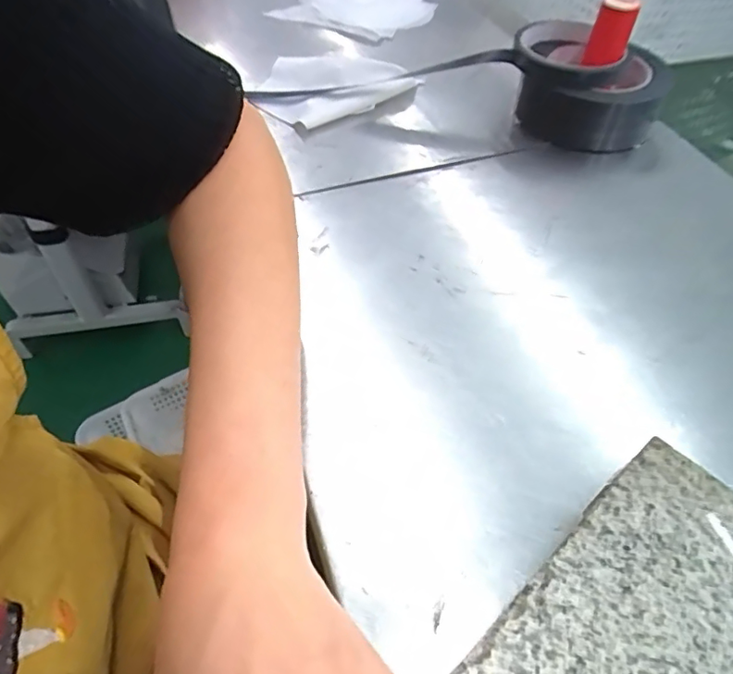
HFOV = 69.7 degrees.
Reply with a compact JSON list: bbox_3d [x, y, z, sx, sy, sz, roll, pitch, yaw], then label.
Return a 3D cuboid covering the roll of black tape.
[{"bbox_3d":[0.195,-0.225,0.475,0.136,0.058,0.112,19,53,12],"label":"roll of black tape"}]

